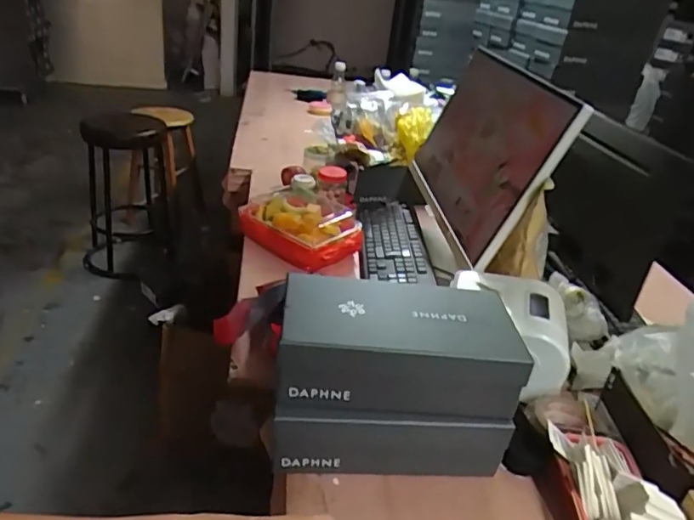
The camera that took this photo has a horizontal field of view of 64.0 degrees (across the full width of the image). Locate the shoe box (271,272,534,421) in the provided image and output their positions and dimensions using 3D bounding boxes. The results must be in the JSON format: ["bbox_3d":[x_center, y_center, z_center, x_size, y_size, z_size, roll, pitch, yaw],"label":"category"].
[{"bbox_3d":[0.063,0.106,0.723,0.294,0.098,0.155,4,29,-6],"label":"shoe box"}]

